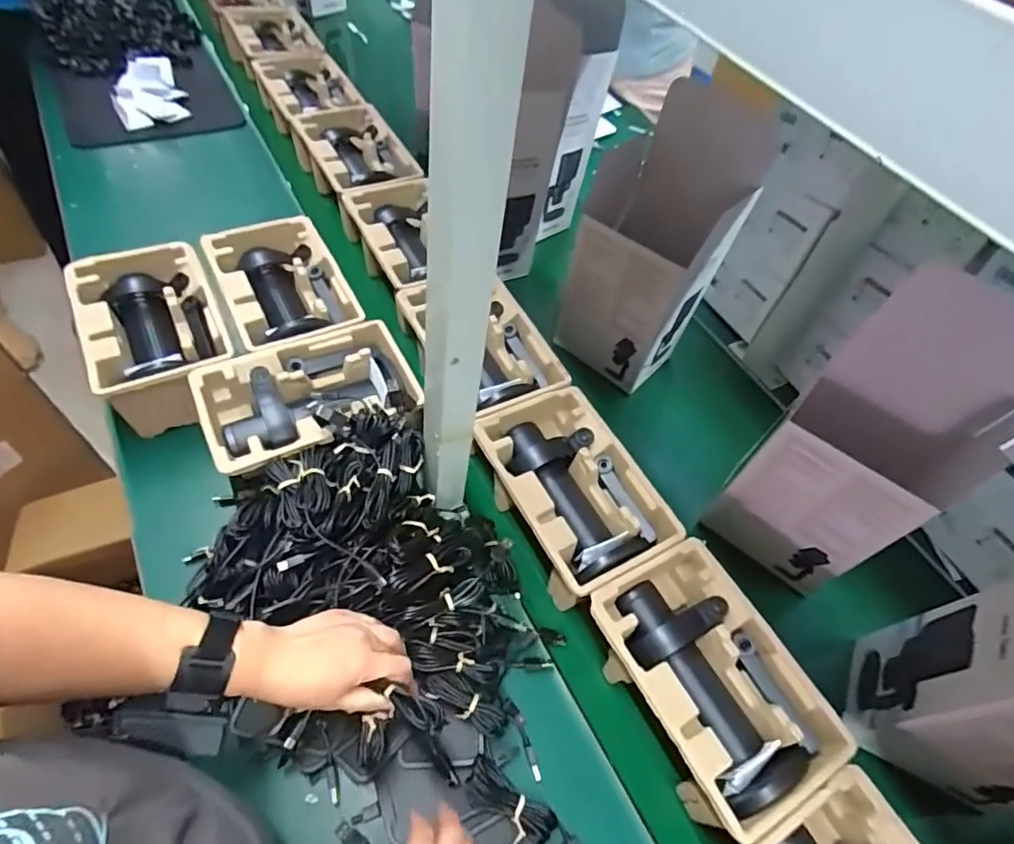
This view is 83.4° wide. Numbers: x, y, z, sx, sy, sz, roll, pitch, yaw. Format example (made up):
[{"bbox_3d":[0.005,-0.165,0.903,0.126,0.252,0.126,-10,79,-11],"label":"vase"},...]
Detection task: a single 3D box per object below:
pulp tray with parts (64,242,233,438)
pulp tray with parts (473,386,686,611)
[{"bbox_3d":[-0.423,-0.105,0.698,0.140,0.093,0.233,-24,62,-18],"label":"pulp tray with parts"},{"bbox_3d":[0.072,0.082,0.652,0.148,0.085,0.223,-24,62,-18],"label":"pulp tray with parts"}]

